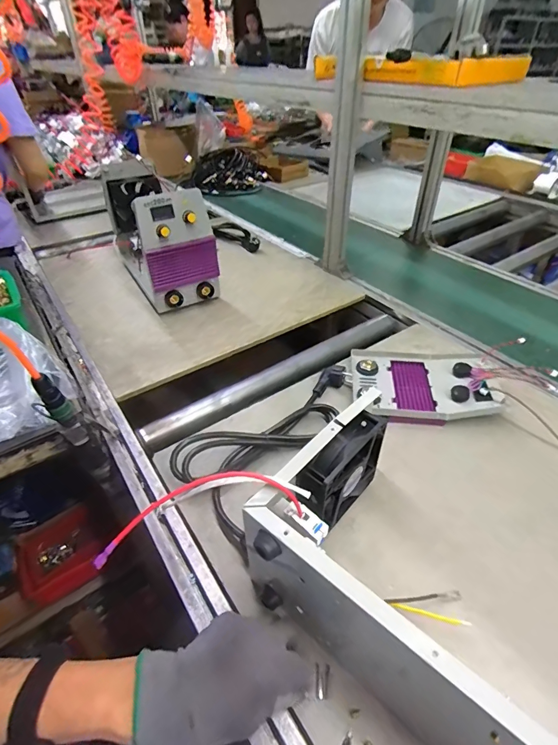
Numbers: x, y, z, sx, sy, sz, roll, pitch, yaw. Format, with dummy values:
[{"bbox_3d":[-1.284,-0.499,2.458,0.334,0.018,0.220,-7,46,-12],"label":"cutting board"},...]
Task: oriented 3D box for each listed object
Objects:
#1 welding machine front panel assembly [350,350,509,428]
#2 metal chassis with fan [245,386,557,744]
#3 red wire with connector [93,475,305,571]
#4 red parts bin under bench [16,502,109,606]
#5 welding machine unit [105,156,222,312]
[{"bbox_3d":[0.235,0.018,0.655,0.229,0.047,0.169,3,41,4],"label":"welding machine front panel assembly"},{"bbox_3d":[0.159,0.197,0.363,0.344,0.160,0.221,29,49,30],"label":"metal chassis with fan"},{"bbox_3d":[-0.072,0.122,0.350,0.189,0.067,0.013,-10,20,-11],"label":"red wire with connector"},{"bbox_3d":[-0.450,0.379,0.810,0.163,0.079,0.137,-25,46,-25],"label":"red parts bin under bench"},{"bbox_3d":[-0.291,-0.334,0.928,0.158,0.236,0.367,-21,45,-22],"label":"welding machine unit"}]

